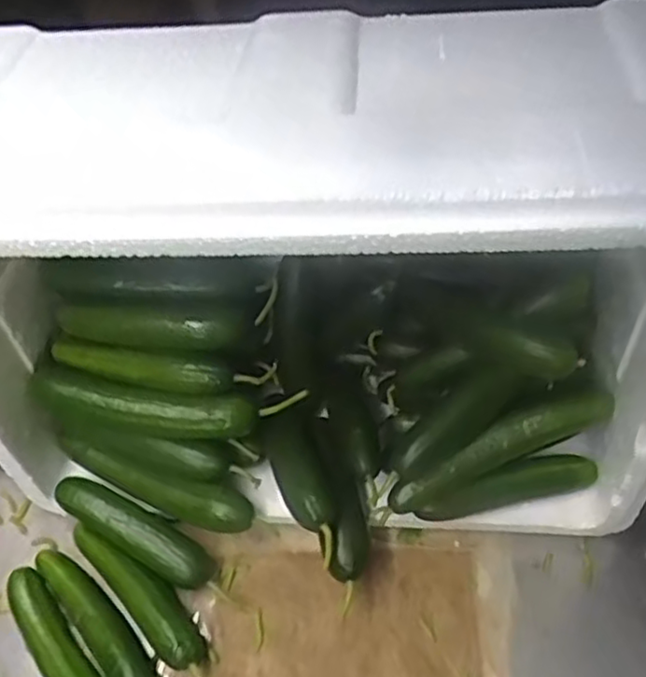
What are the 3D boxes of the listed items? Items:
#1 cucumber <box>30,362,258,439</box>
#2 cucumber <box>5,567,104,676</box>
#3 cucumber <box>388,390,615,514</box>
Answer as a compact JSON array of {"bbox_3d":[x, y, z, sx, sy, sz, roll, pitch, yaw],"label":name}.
[{"bbox_3d":[-0.125,0.045,0.471,0.152,0.030,0.028,8,50,11],"label":"cucumber"},{"bbox_3d":[-0.168,0.214,0.445,0.034,0.026,0.146,-36,56,-24],"label":"cucumber"},{"bbox_3d":[0.114,0.071,0.448,0.155,0.027,0.029,-28,51,2],"label":"cucumber"}]

